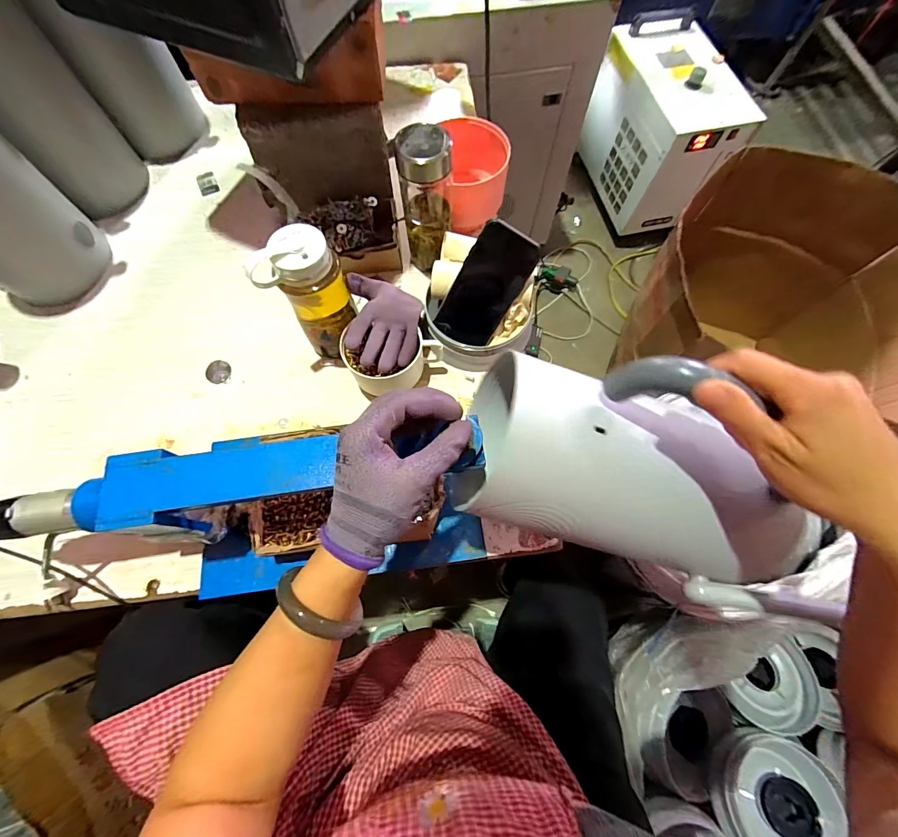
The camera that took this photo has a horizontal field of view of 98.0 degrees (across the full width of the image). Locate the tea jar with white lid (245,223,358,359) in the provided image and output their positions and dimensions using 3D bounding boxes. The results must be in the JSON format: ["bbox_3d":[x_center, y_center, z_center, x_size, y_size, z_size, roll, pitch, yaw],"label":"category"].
[{"bbox_3d":[-0.173,-0.154,0.516,0.076,0.183,0.085,23,72,8],"label":"tea jar with white lid"}]

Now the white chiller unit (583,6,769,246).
[{"bbox_3d":[0.721,-0.981,1.393,0.304,0.458,0.491,-13,71,-5],"label":"white chiller unit"}]

